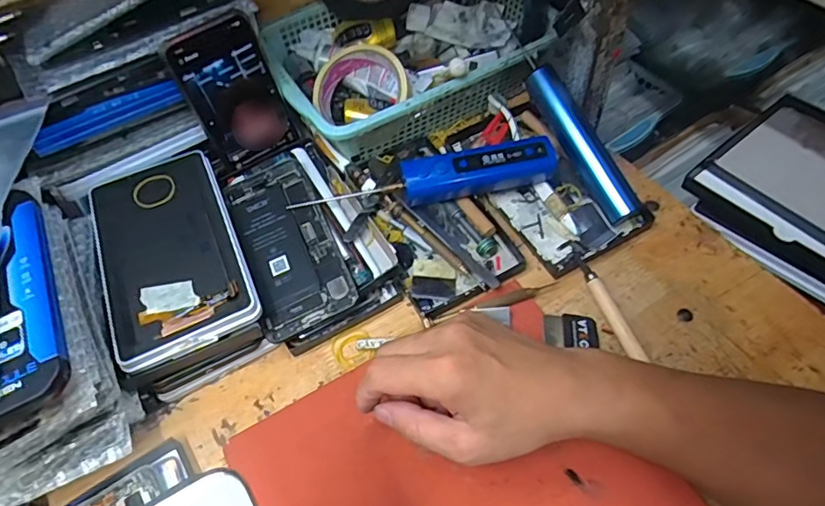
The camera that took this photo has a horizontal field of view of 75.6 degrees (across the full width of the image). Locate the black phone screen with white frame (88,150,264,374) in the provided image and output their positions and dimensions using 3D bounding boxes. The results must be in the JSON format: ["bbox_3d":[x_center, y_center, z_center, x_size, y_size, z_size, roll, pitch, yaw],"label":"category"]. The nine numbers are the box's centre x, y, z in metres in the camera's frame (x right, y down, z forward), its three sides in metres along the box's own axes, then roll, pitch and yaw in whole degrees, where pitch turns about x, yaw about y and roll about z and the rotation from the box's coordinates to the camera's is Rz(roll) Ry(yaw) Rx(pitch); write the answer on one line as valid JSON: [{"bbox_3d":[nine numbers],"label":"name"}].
[{"bbox_3d":[-0.191,-0.004,0.417,0.101,0.009,0.179,-24,59,-11],"label":"black phone screen with white frame"}]

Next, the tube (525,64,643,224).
[{"bbox_3d":[0.149,-0.098,0.470,0.027,0.029,0.150,-25,78,-14],"label":"tube"}]

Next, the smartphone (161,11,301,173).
[{"bbox_3d":[-0.152,-0.135,0.461,0.073,0.123,0.013,-31,41,-14],"label":"smartphone"}]

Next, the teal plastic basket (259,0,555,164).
[{"bbox_3d":[-0.007,-0.206,0.536,0.262,0.059,0.192,-25,58,-12],"label":"teal plastic basket"}]

